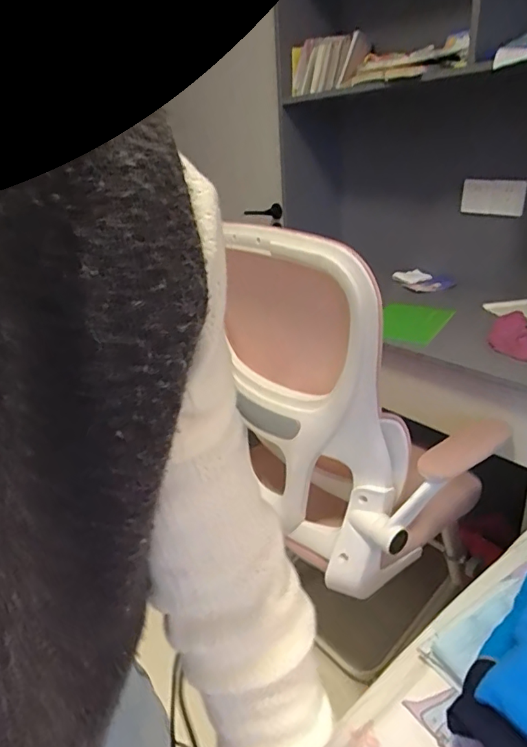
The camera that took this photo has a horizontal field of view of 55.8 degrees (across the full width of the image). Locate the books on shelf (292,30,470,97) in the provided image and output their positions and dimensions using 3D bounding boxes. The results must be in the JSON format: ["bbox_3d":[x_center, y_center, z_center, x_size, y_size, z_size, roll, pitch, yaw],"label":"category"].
[{"bbox_3d":[0.310,-0.800,1.255,0.208,0.138,0.537,-16,27,-27],"label":"books on shelf"}]

